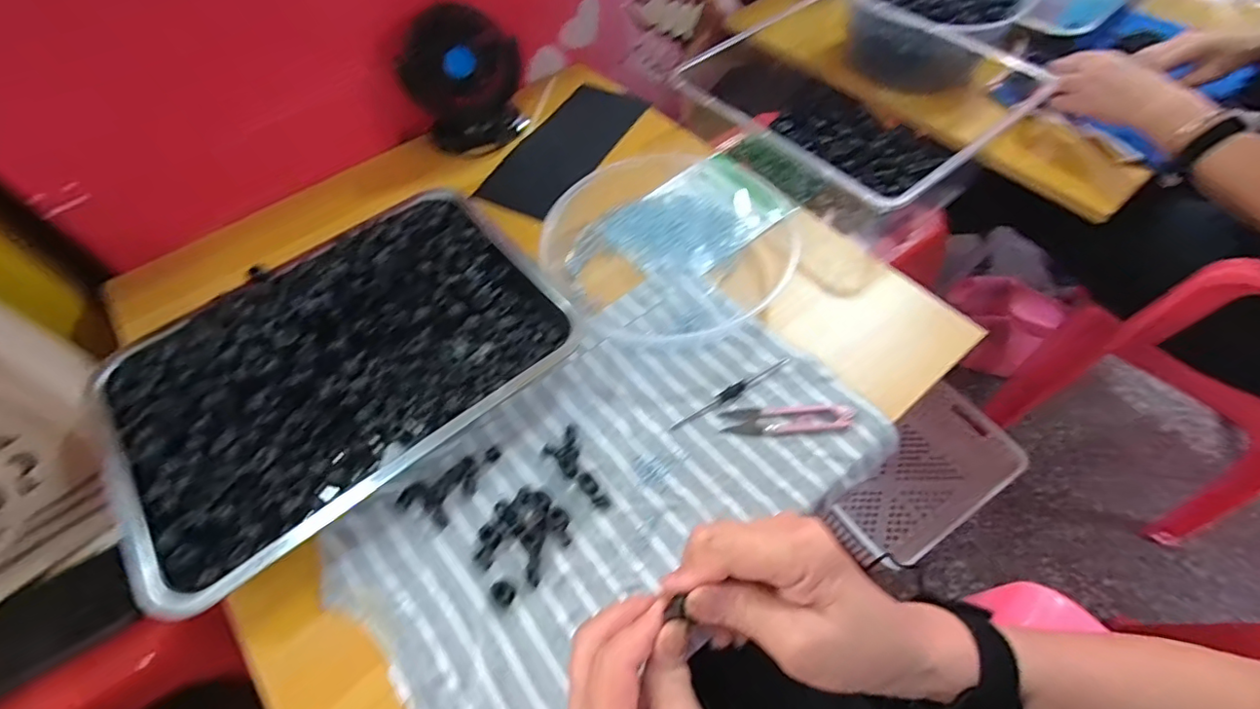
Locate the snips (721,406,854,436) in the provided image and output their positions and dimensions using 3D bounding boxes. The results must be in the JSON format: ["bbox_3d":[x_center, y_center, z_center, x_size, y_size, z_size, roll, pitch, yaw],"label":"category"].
[{"bbox_3d":[0.125,0.052,0.438,0.102,0.006,0.023,-2,57,1],"label":"snips"}]

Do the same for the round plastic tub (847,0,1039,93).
[{"bbox_3d":[0.386,-0.447,0.739,0.225,0.101,0.230,34,64,21],"label":"round plastic tub"}]

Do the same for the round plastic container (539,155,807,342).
[{"bbox_3d":[0.043,-0.115,0.535,0.239,0.033,0.210,-33,62,-18],"label":"round plastic container"}]

